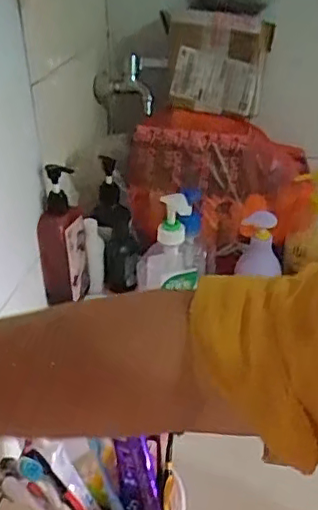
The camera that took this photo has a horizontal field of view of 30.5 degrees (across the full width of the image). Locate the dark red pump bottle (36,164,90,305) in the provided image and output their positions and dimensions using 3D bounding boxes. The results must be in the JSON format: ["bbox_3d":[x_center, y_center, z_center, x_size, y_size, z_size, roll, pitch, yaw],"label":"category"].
[{"bbox_3d":[-0.132,-0.026,0.794,0.063,0.192,0.060,-4,31,-4],"label":"dark red pump bottle"}]

